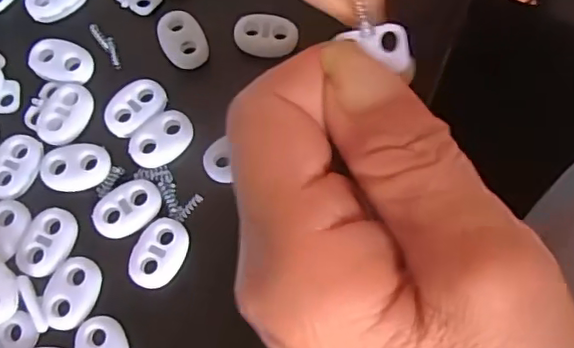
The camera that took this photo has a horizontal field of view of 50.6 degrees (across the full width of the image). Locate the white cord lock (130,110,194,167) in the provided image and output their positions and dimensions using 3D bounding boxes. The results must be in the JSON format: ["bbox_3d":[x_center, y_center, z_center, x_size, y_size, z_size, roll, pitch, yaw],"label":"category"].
[{"bbox_3d":[-0.042,-0.012,0.205,0.022,0.004,0.015,-43,78,-13],"label":"white cord lock"}]

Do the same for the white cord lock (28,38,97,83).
[{"bbox_3d":[-0.080,-0.040,0.214,0.023,0.004,0.015,16,72,4],"label":"white cord lock"}]

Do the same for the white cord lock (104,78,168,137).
[{"bbox_3d":[-0.052,-0.023,0.208,0.022,0.004,0.016,-42,77,-13],"label":"white cord lock"}]

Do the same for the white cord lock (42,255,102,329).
[{"bbox_3d":[-0.068,0.037,0.189,0.016,0.004,0.022,17,73,5],"label":"white cord lock"}]

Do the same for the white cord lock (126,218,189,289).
[{"bbox_3d":[-0.041,0.025,0.192,0.016,0.004,0.023,17,72,5],"label":"white cord lock"}]

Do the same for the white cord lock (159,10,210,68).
[{"bbox_3d":[-0.037,-0.048,0.217,0.015,0.004,0.023,-27,74,-9],"label":"white cord lock"}]

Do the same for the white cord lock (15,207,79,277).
[{"bbox_3d":[-0.077,0.022,0.194,0.015,0.004,0.023,16,72,4],"label":"white cord lock"}]

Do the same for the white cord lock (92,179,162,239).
[{"bbox_3d":[-0.052,0.011,0.197,0.022,0.004,0.016,-27,74,-9],"label":"white cord lock"}]

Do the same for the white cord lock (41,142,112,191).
[{"bbox_3d":[-0.071,-0.003,0.200,0.022,0.004,0.015,-8,72,-3],"label":"white cord lock"}]

